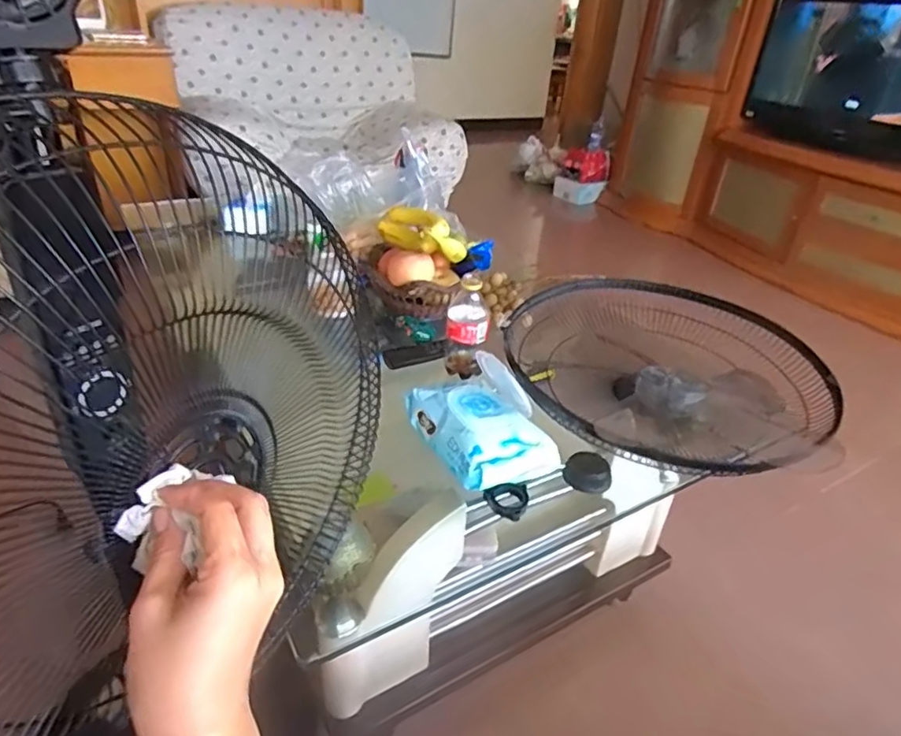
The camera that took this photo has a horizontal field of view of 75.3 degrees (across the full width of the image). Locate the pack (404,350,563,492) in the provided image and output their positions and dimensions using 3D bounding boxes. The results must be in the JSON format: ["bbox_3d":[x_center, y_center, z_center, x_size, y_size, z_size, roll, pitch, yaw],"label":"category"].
[{"bbox_3d":[0.038,0.052,0.700,0.108,0.102,0.173,-15,37,-28],"label":"pack"}]

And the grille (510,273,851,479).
[{"bbox_3d":[0.294,-0.001,0.843,0.438,0.091,0.417,3,32,-2],"label":"grille"}]

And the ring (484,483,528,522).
[{"bbox_3d":[0.065,0.148,0.647,0.048,0.016,0.041,-3,33,-12],"label":"ring"}]

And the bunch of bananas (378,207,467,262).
[{"bbox_3d":[-0.061,-0.244,1.047,0.064,0.066,0.196,-19,39,-33],"label":"bunch of bananas"}]

